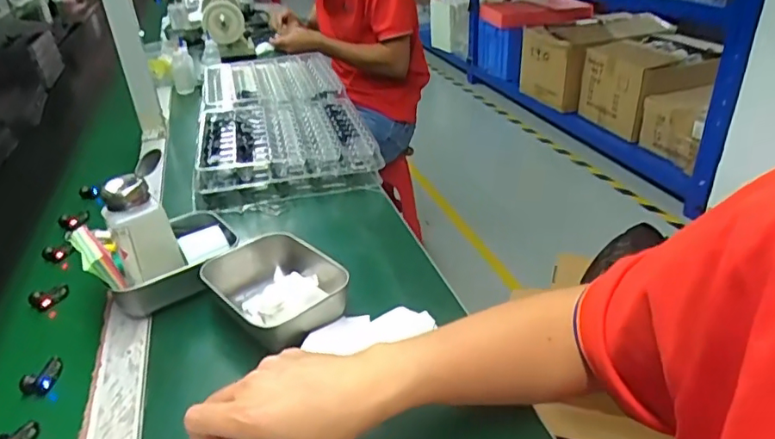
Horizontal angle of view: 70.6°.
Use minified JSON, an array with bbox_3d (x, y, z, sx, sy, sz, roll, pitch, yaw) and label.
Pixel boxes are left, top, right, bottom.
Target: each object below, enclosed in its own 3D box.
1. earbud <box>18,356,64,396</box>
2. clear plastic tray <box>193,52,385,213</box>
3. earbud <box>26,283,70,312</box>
[{"bbox_3d":[-0.304,0.137,0.482,0.023,0.012,0.035,-2,32,-3],"label":"earbud"},{"bbox_3d":[-0.189,-0.180,0.931,0.250,0.077,0.493,-7,33,-12],"label":"clear plastic tray"},{"bbox_3d":[-0.355,0.080,0.575,0.038,0.014,0.025,-23,39,-33],"label":"earbud"}]

